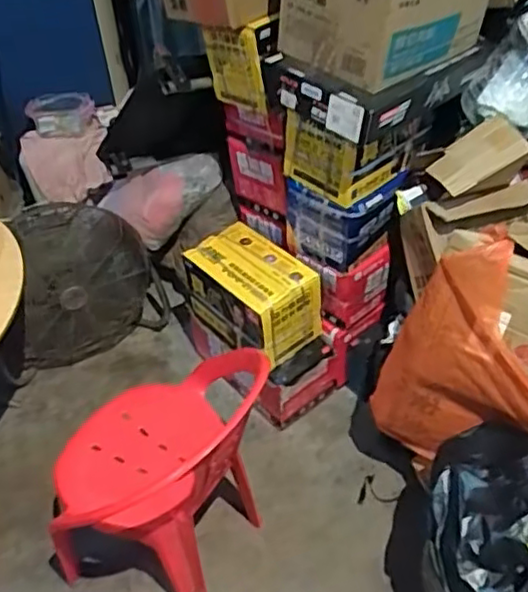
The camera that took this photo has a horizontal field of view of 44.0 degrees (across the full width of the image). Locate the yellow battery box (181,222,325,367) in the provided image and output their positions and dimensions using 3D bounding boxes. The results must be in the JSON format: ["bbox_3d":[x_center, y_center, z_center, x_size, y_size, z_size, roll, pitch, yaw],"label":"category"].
[{"bbox_3d":[-0.035,-0.006,1.687,0.196,0.203,0.331,-32,49,-28],"label":"yellow battery box"}]

